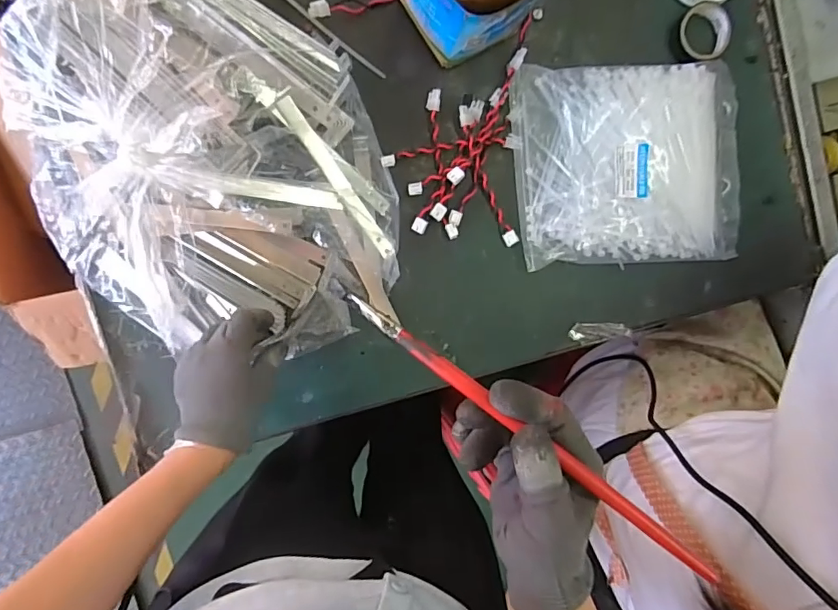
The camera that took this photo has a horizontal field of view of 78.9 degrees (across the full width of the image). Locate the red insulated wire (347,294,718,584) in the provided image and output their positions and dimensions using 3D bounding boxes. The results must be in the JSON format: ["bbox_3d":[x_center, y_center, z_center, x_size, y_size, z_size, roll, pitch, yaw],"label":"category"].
[{"bbox_3d":[0.058,0.071,0.288,0.247,0.010,0.011,37,89,9],"label":"red insulated wire"}]

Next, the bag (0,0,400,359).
[{"bbox_3d":[-0.184,-0.137,0.461,0.291,0.092,0.371,-13,95,-5],"label":"bag"}]

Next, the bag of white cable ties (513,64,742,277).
[{"bbox_3d":[0.223,-0.147,0.535,0.242,0.024,0.200,-4,94,-6],"label":"bag of white cable ties"}]

